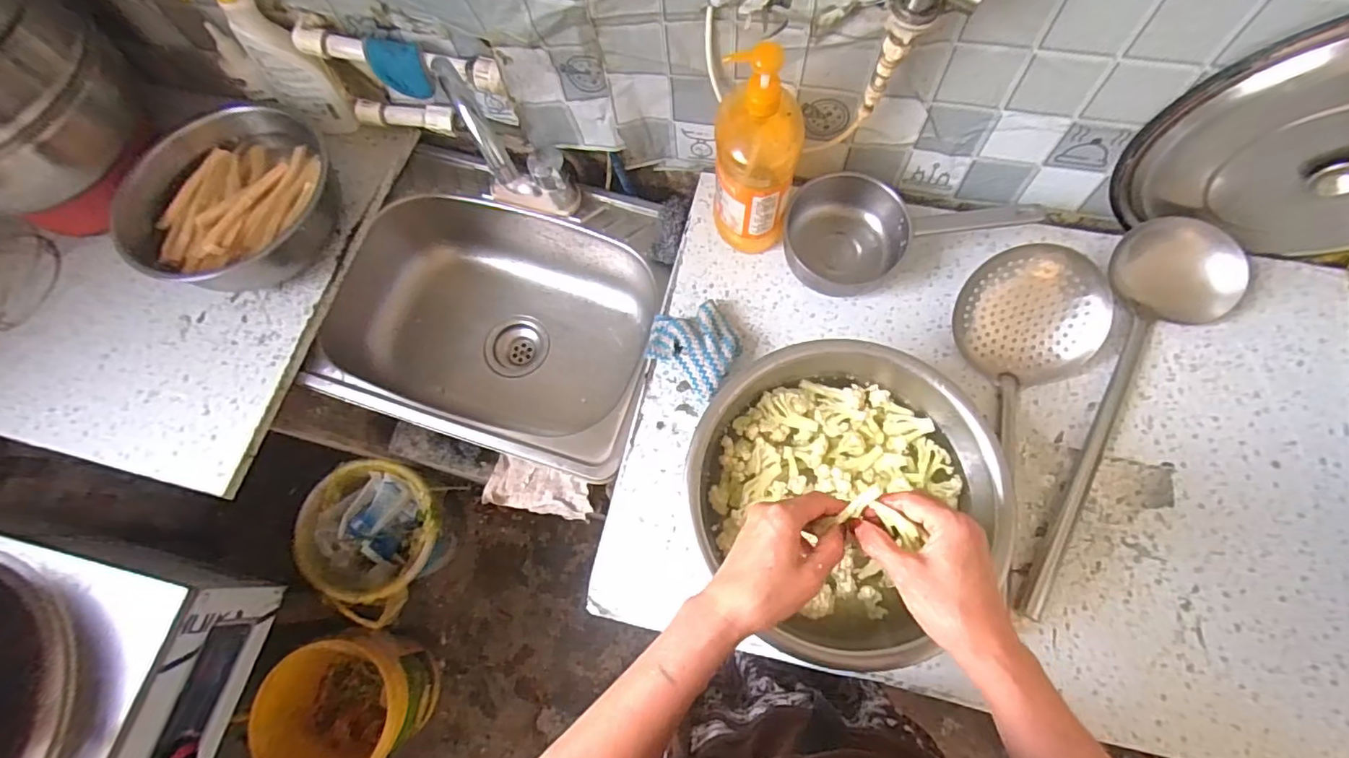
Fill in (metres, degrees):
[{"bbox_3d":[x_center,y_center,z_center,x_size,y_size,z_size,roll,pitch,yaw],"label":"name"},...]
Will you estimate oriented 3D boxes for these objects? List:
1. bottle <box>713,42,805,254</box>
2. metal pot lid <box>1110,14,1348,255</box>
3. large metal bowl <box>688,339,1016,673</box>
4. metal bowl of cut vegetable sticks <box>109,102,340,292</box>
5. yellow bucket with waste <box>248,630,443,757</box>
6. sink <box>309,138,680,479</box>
[{"bbox_3d":[0.093,-0.245,0.657,0.093,0.263,0.077,8,70,5],"label":"bottle"},{"bbox_3d":[0.695,-0.233,0.591,0.372,0.324,0.055,12,71,7],"label":"metal pot lid"},{"bbox_3d":[0.173,0.118,0.615,0.295,0.117,0.292,-1,70,2],"label":"large metal bowl"},{"bbox_3d":[-0.598,-0.248,0.788,0.249,0.099,0.230,-1,70,2],"label":"metal bowl of cut vegetable sticks"},{"bbox_3d":[-0.663,0.682,1.196,0.264,0.291,0.257,-1,70,2],"label":"yellow bucket with waste"},{"bbox_3d":[-0.241,-0.092,0.894,0.476,0.186,0.412,16,72,8],"label":"sink"}]

